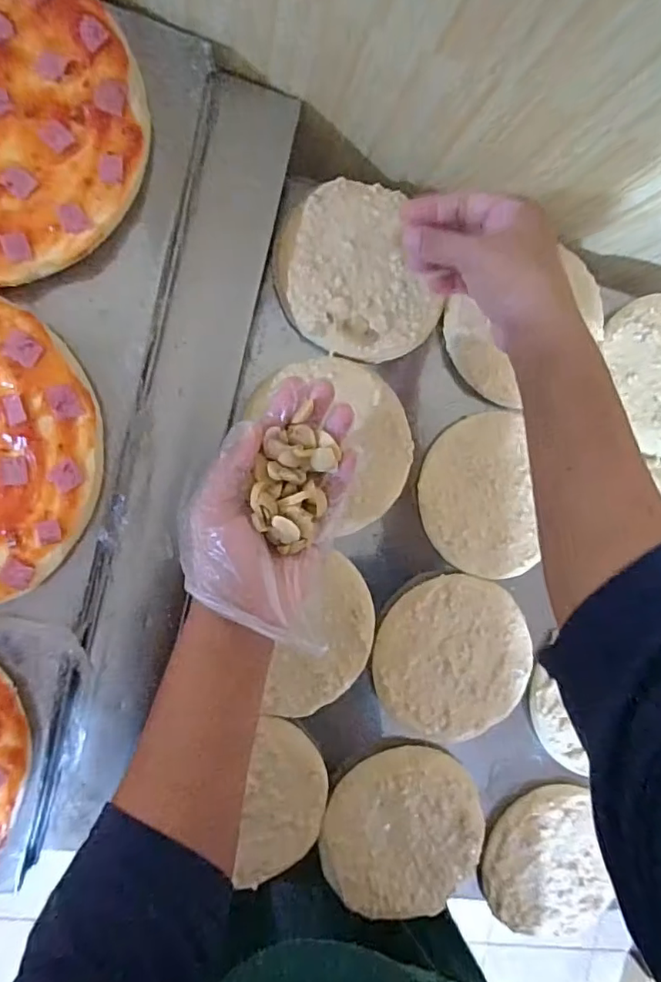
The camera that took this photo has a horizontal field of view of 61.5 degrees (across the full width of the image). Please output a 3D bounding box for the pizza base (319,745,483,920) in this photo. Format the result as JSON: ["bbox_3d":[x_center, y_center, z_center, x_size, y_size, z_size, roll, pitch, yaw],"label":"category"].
[{"bbox_3d":[0.066,0.303,0.492,0.142,0.006,0.147,-1,94,-9],"label":"pizza base"}]

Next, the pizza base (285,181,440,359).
[{"bbox_3d":[0.033,-0.180,0.454,0.126,0.008,0.134,-1,94,-9],"label":"pizza base"}]

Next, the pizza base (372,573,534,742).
[{"bbox_3d":[0.112,0.150,0.497,0.145,0.012,0.138,-1,94,-9],"label":"pizza base"}]

